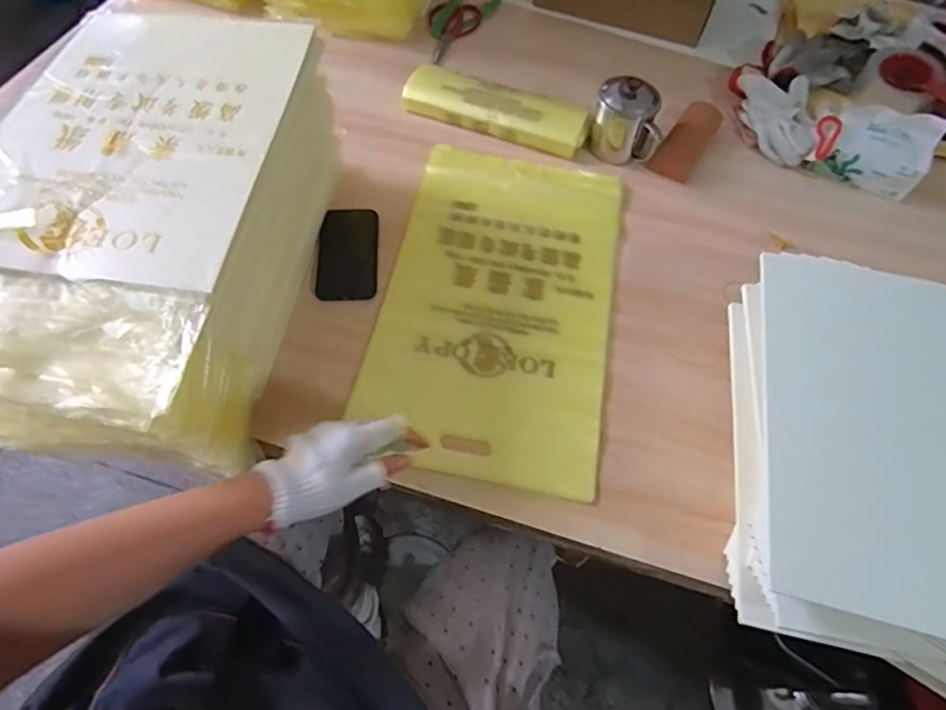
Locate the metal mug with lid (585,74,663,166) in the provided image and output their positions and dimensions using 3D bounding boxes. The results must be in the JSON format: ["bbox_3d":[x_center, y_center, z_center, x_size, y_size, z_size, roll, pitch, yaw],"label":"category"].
[{"bbox_3d":[0.248,-0.374,0.891,0.113,0.104,0.079,19,61,8],"label":"metal mug with lid"}]

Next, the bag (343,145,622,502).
[{"bbox_3d":[0.036,-0.080,0.753,0.289,0.013,0.509,11,60,3],"label":"bag"}]

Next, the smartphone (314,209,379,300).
[{"bbox_3d":[-0.177,-0.145,0.792,0.081,0.013,0.157,-2,60,-4],"label":"smartphone"}]

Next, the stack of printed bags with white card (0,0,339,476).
[{"bbox_3d":[-0.346,-0.126,0.623,0.267,0.235,0.471,7,60,1],"label":"stack of printed bags with white card"}]

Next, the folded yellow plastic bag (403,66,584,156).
[{"bbox_3d":[0.038,-0.413,0.937,0.309,0.046,0.099,17,61,7],"label":"folded yellow plastic bag"}]

